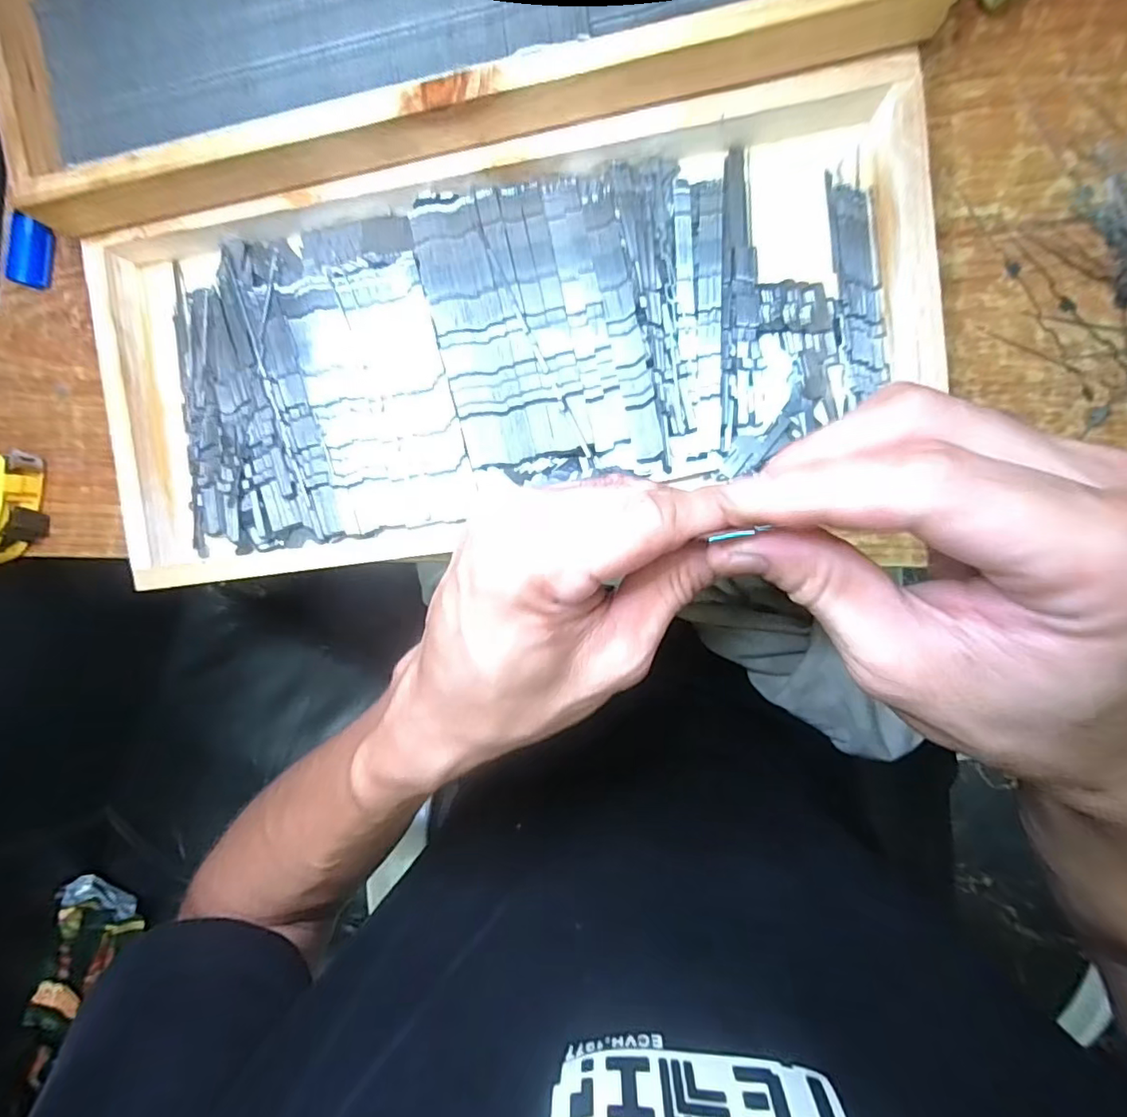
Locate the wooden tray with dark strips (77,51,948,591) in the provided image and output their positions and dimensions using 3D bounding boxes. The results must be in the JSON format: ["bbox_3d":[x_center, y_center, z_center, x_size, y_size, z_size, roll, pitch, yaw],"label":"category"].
[{"bbox_3d":[-0.036,-0.107,0.282,0.416,0.031,0.212,-2,92,4],"label":"wooden tray with dark strips"}]

